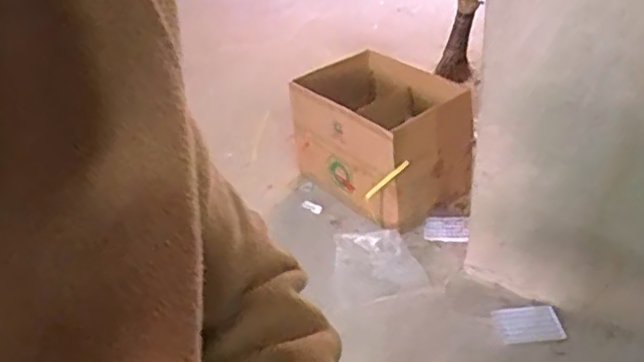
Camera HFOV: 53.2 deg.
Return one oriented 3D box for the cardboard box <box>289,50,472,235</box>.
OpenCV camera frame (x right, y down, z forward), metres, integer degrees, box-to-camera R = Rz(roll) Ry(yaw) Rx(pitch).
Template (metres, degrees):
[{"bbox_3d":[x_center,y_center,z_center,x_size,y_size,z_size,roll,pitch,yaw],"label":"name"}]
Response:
[{"bbox_3d":[0.144,-0.101,1.623,0.261,0.301,0.426,-29,41,-30],"label":"cardboard box"}]

